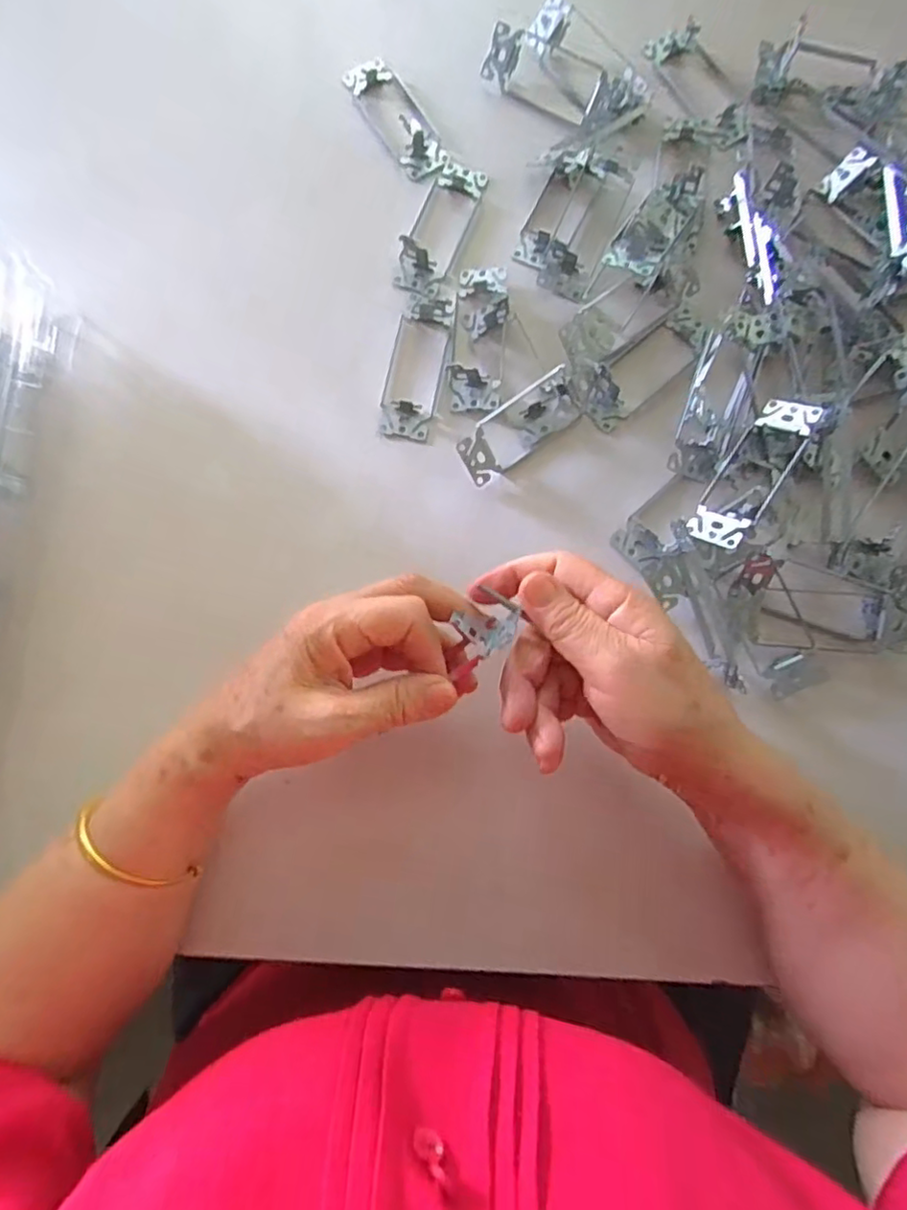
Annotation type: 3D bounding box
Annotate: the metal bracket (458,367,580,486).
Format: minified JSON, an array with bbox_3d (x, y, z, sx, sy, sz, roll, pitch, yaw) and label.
[{"bbox_3d":[0.045,-0.118,0.415,0.094,0.020,0.035,-39,96,-11],"label":"metal bracket"}]

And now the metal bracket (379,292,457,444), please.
[{"bbox_3d":[-0.024,-0.164,0.432,0.039,0.006,0.106,11,80,3],"label":"metal bracket"}]

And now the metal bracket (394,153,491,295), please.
[{"bbox_3d":[-0.009,-0.273,0.446,0.038,0.017,0.110,20,81,5],"label":"metal bracket"}]

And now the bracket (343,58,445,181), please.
[{"bbox_3d":[-0.043,-0.363,0.464,0.040,0.016,0.106,-33,81,-5],"label":"bracket"}]

